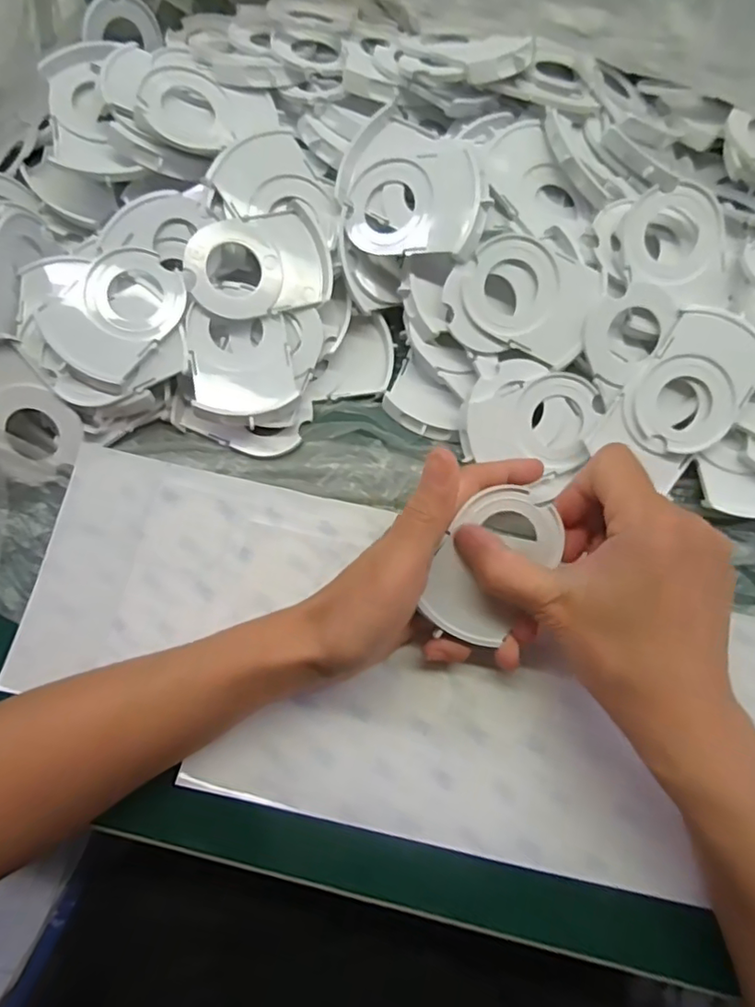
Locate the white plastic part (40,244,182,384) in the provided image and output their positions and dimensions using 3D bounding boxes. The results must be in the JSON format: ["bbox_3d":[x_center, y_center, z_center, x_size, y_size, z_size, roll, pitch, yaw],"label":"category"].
[{"bbox_3d":[-0.143,-0.106,0.319,0.057,0.021,0.075,34,75,10],"label":"white plastic part"}]

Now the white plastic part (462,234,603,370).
[{"bbox_3d":[0.083,-0.113,0.315,0.072,0.004,0.054,27,99,0],"label":"white plastic part"}]

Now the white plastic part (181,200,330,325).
[{"bbox_3d":[-0.067,-0.134,0.324,0.075,0.008,0.056,-20,97,-15],"label":"white plastic part"}]

